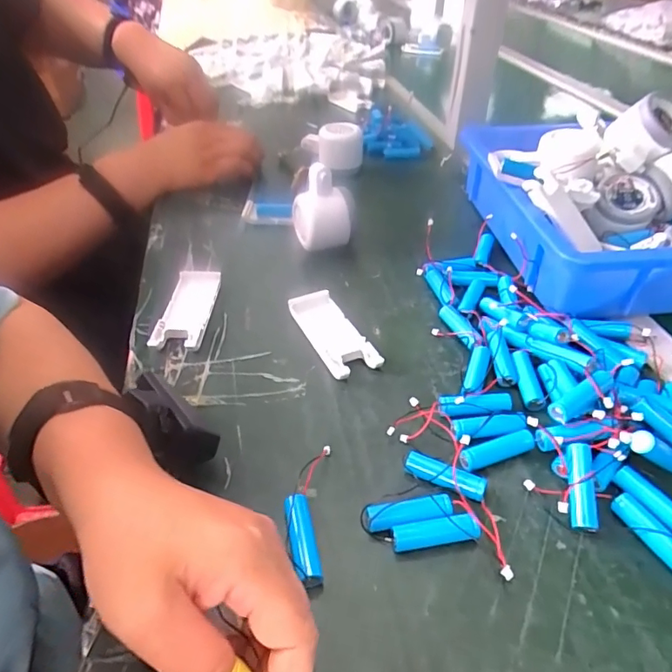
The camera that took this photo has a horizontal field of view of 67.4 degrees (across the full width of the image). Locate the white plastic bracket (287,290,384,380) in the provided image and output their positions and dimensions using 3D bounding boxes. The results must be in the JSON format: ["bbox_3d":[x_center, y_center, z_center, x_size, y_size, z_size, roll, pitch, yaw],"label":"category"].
[{"bbox_3d":[-0.004,-0.003,0.428,0.038,0.015,0.104,-20,44,-20],"label":"white plastic bracket"}]

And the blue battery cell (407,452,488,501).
[{"bbox_3d":[0.069,0.089,0.319,0.050,0.015,0.012,16,44,19],"label":"blue battery cell"}]

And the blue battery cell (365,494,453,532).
[{"bbox_3d":[0.043,0.107,0.300,0.050,0.015,0.014,-8,41,-8],"label":"blue battery cell"}]

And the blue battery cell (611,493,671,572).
[{"bbox_3d":[0.181,0.114,0.288,0.014,0.015,0.050,-19,44,-19],"label":"blue battery cell"}]

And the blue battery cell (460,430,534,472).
[{"bbox_3d":[0.105,0.075,0.333,0.051,0.013,0.012,-14,42,-14],"label":"blue battery cell"}]

